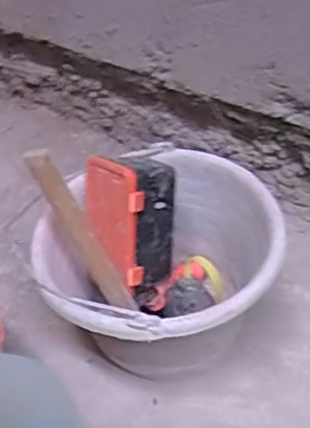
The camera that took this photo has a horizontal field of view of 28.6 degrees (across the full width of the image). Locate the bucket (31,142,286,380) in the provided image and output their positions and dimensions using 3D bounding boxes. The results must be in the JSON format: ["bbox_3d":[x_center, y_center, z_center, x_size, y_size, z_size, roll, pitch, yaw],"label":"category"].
[{"bbox_3d":[0.014,0.071,0.625,0.209,0.167,0.235,29,54,29],"label":"bucket"}]

